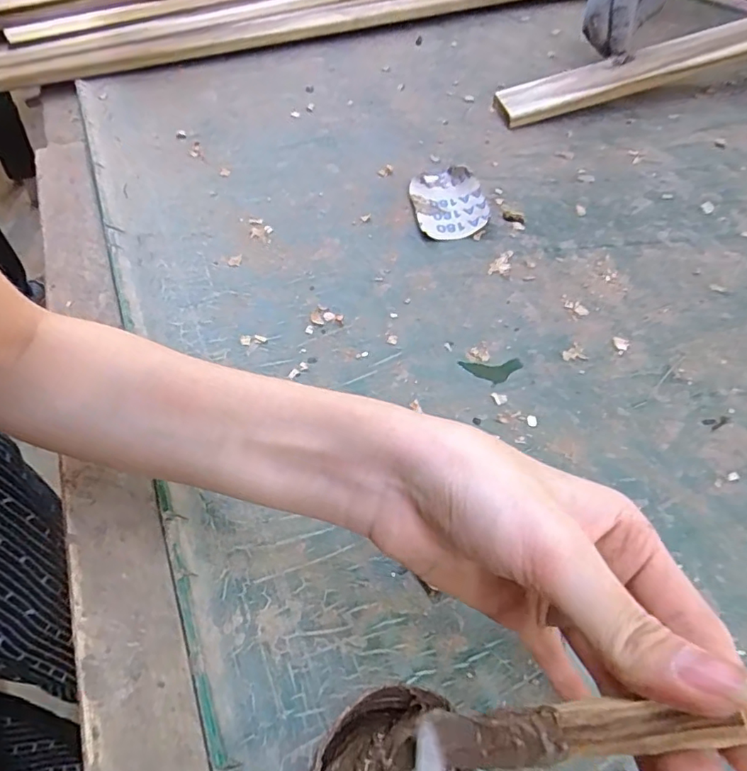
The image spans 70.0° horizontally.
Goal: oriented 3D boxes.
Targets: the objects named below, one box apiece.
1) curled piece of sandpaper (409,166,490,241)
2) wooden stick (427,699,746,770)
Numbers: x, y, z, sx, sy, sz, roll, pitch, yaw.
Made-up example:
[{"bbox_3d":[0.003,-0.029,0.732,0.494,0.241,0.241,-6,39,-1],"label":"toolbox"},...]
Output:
[{"bbox_3d":[0.064,-0.160,0.464,0.059,0.011,0.094,-7,50,-2],"label":"curled piece of sandpaper"},{"bbox_3d":[0.048,0.089,0.135,0.070,0.009,0.012,-22,45,26],"label":"wooden stick"}]

